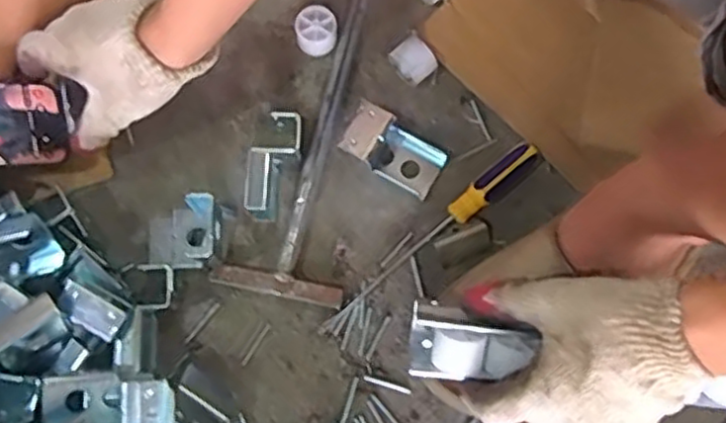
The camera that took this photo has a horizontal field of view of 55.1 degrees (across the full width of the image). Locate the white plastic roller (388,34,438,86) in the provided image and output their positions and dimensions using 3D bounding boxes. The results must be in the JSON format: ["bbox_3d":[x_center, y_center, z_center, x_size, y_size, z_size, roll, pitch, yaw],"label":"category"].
[{"bbox_3d":[0.043,-0.126,0.589,0.027,0.032,0.037,-35,80,-7],"label":"white plastic roller"}]

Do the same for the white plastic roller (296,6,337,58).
[{"bbox_3d":[-0.040,-0.153,0.592,0.034,0.023,0.036,0,77,0],"label":"white plastic roller"}]

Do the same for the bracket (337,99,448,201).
[{"bbox_3d":[0.023,-0.051,0.566,0.086,0.041,0.044,25,78,5],"label":"bracket"}]

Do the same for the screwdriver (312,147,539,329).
[{"bbox_3d":[0.055,0.021,0.559,0.225,0.021,0.023,-40,80,-8],"label":"screwdriver"}]

